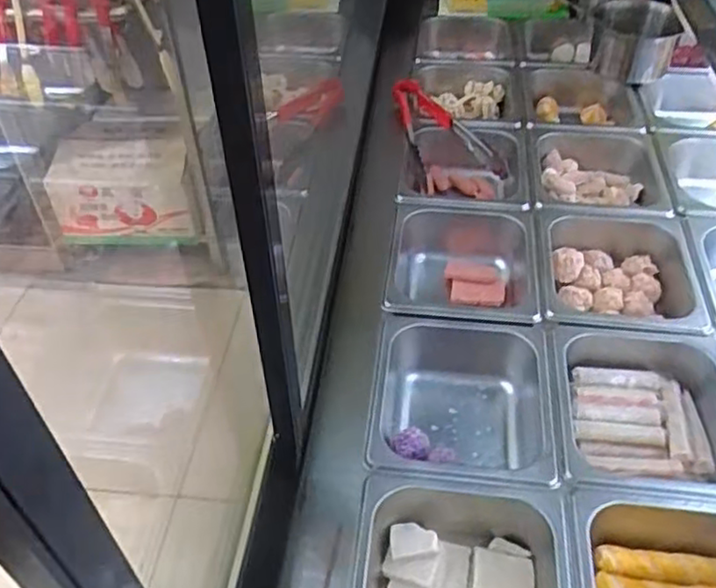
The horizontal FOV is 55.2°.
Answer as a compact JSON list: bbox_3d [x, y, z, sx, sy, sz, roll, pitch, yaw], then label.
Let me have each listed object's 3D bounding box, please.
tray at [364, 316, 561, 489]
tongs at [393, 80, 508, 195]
[{"bbox_3d":[0.097,0.112,0.634,0.159,0.083,0.177,2,45,7],"label":"tray"},{"bbox_3d":[0.118,-0.226,0.934,0.125,0.046,0.250,-9,45,-5],"label":"tongs"}]

